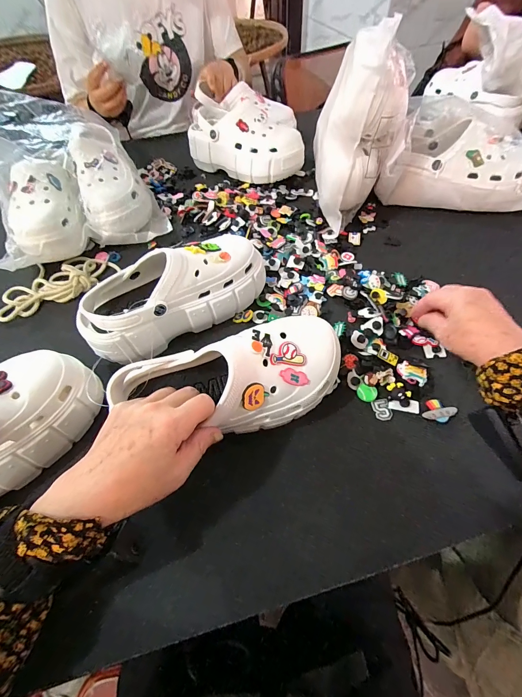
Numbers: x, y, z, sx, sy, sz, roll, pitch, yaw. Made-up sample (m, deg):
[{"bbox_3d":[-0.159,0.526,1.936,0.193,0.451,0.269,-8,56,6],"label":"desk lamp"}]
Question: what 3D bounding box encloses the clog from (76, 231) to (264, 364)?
[{"bbox_3d":[-0.113,-0.081,0.411,0.244,0.104,0.099,-27,59,-14],"label":"clog"}]

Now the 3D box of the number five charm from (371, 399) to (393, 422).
[{"bbox_3d":[0.145,0.073,0.370,0.020,0.004,0.025,-10,57,-4],"label":"number five charm"}]

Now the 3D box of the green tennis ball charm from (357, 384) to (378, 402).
[{"bbox_3d":[0.129,0.055,0.377,0.023,0.007,0.019,15,59,12],"label":"green tennis ball charm"}]

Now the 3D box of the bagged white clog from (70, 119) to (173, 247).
[{"bbox_3d":[-0.256,-0.302,0.558,0.127,0.126,0.220,-17,57,-8],"label":"bagged white clog"}]

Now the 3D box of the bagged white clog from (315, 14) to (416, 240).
[{"bbox_3d":[0.140,-0.301,0.467,0.112,0.250,0.106,15,59,12],"label":"bagged white clog"}]

